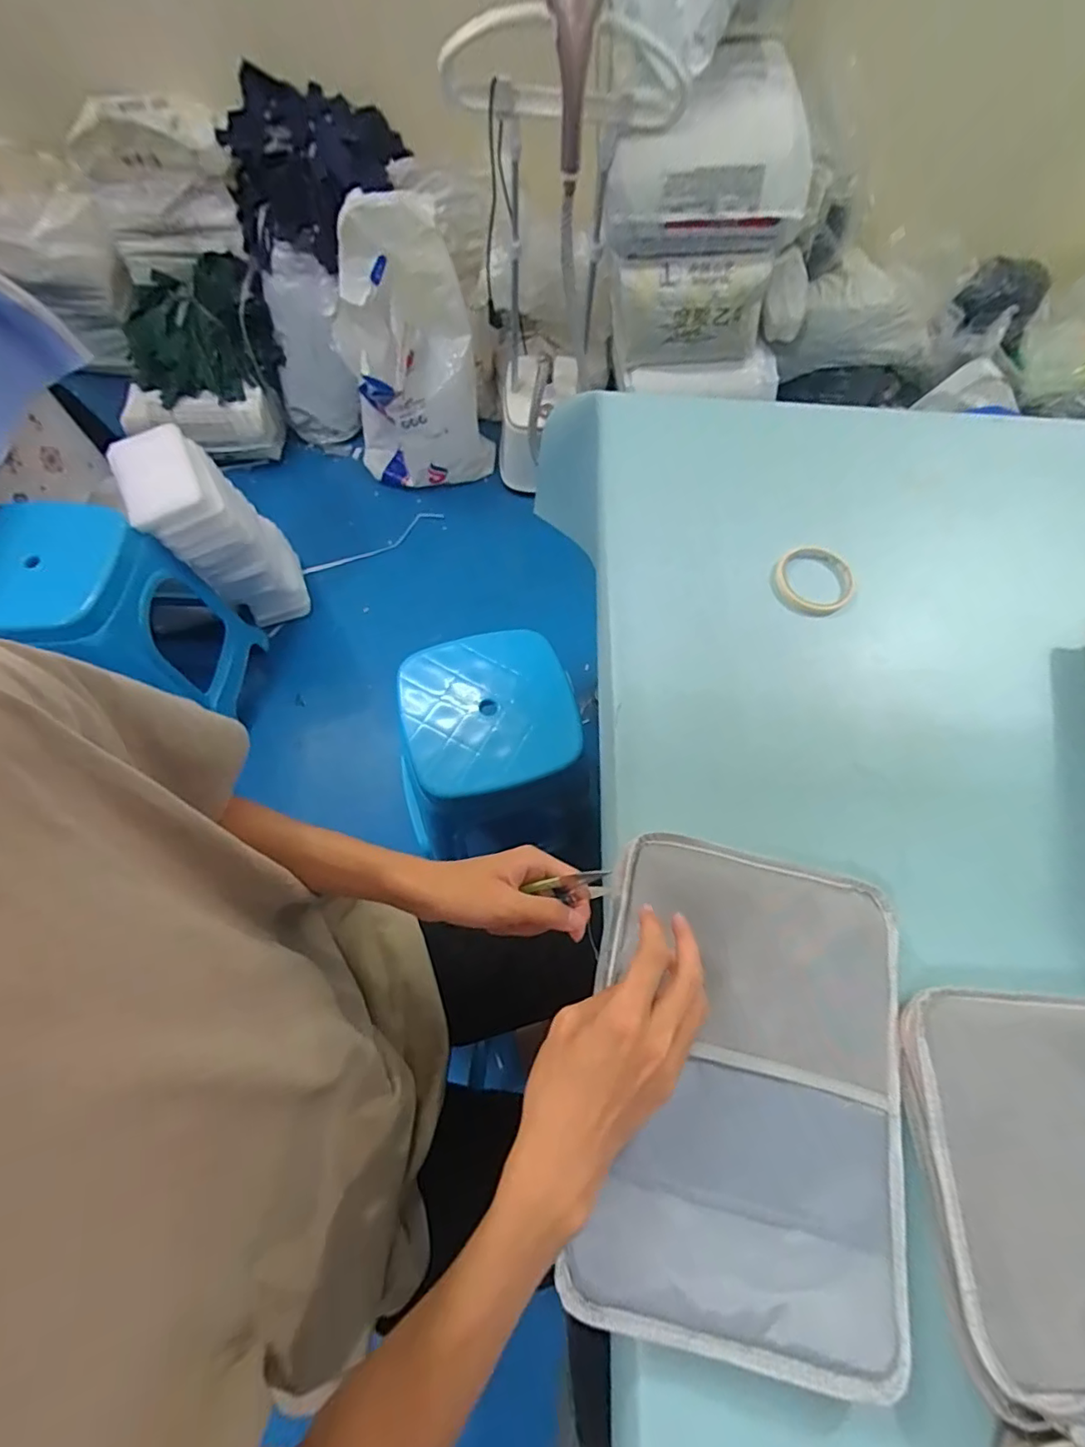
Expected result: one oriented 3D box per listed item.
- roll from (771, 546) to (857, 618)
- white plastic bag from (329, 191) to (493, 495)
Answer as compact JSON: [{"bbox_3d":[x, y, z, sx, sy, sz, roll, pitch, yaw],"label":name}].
[{"bbox_3d":[0.308,-0.161,0.629,0.088,0.018,0.088,1,65,-2],"label":"roll"},{"bbox_3d":[-0.343,-0.955,1.462,0.361,0.561,0.313,-11,66,-8],"label":"white plastic bag"}]

